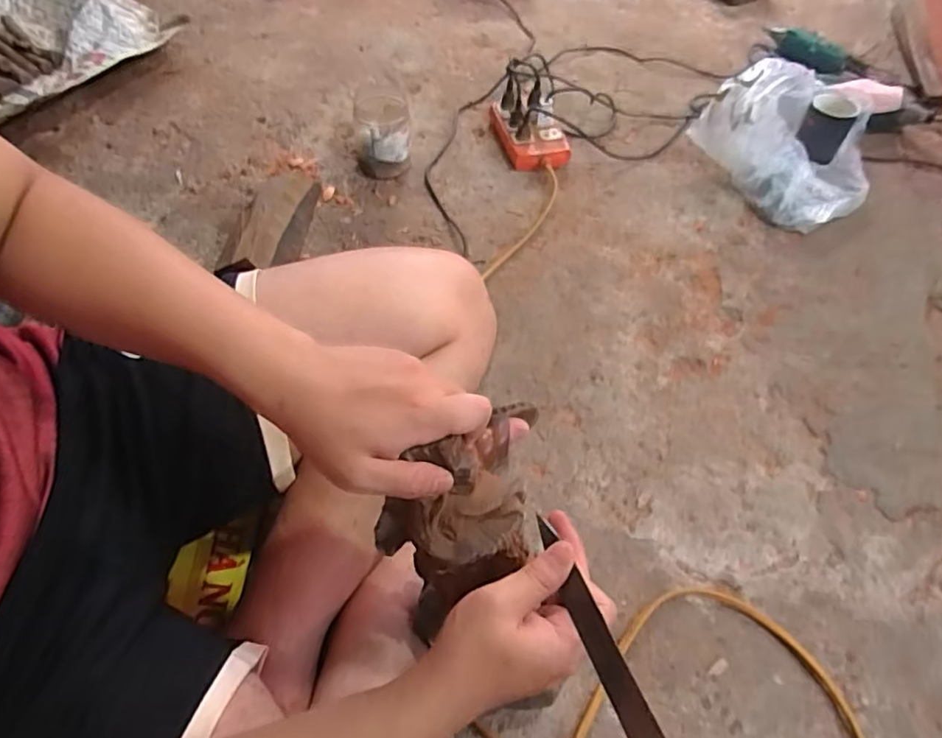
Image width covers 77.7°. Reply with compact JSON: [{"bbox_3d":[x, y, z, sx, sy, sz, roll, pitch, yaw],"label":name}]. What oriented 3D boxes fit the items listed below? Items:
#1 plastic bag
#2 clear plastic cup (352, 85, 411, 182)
[{"bbox_3d":[0.593,-0.405,1.036,0.272,0.153,0.284,-24,63,-17],"label":"plastic bag"},{"bbox_3d":[-0.152,-0.399,0.995,0.092,0.112,0.107,-5,59,-7],"label":"clear plastic cup"}]

